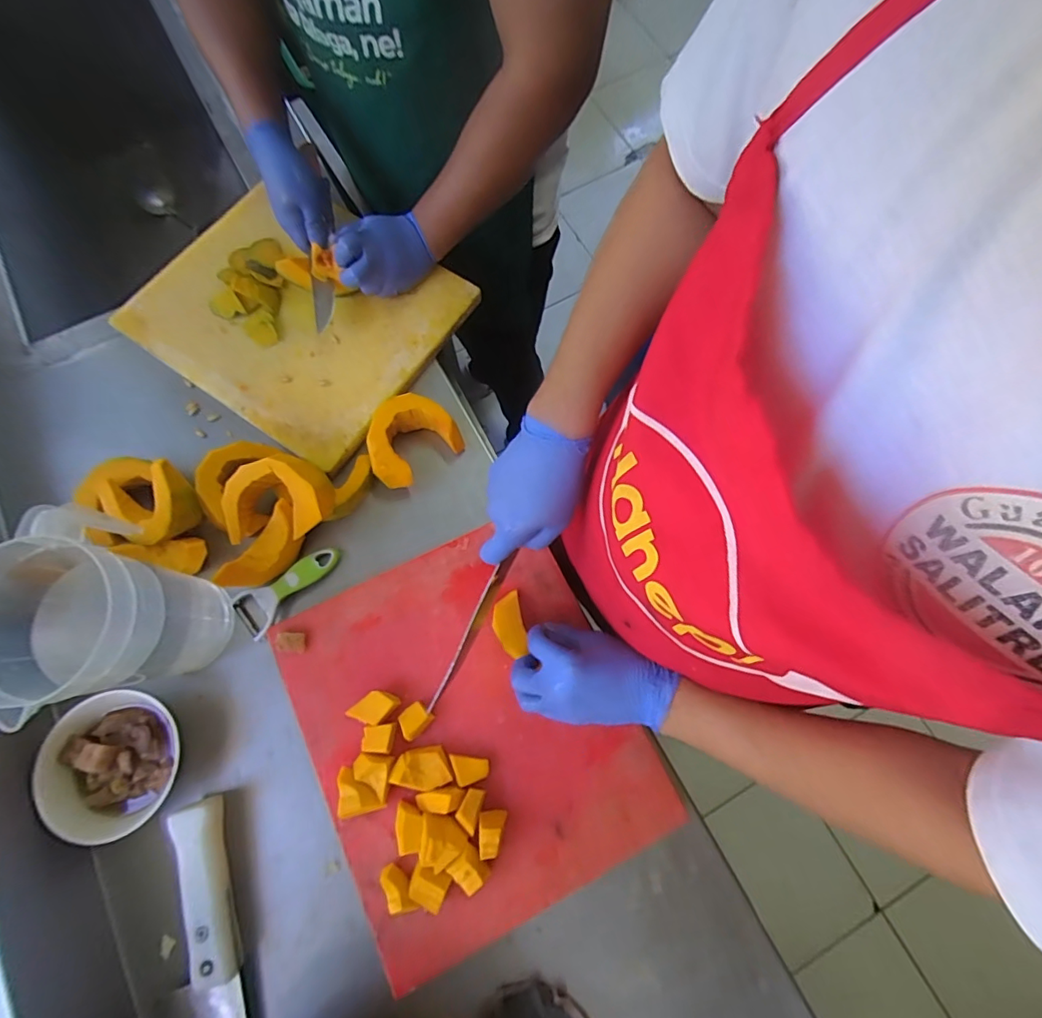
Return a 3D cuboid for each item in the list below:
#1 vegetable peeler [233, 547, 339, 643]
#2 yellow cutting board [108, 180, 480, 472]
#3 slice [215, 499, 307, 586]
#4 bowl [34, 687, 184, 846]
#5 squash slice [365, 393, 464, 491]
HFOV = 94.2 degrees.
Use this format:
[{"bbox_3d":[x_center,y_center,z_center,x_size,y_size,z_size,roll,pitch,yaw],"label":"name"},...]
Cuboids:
[{"bbox_3d":[-0.281,0.101,0.587,0.135,0.024,0.057,-31,77,-7],"label":"vegetable peeler"},{"bbox_3d":[-0.317,-0.279,0.687,0.398,0.026,0.325,31,78,8],"label":"yellow cutting board"},{"bbox_3d":[-0.300,0.051,0.580,0.046,0.053,0.111,41,80,10],"label":"slice"},{"bbox_3d":[-0.436,0.270,0.522,0.125,0.049,0.139,-16,76,-3],"label":"bowl"},{"bbox_3d":[-0.144,-0.089,0.623,0.117,0.060,0.087,-42,79,-9],"label":"squash slice"}]

